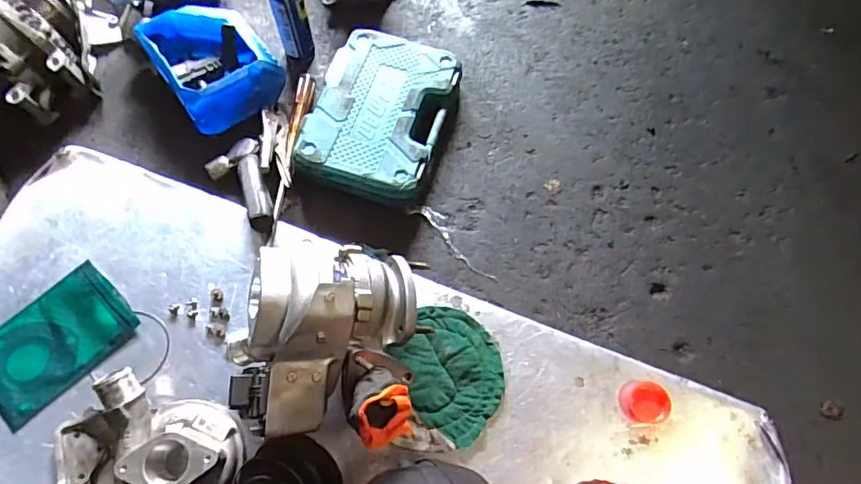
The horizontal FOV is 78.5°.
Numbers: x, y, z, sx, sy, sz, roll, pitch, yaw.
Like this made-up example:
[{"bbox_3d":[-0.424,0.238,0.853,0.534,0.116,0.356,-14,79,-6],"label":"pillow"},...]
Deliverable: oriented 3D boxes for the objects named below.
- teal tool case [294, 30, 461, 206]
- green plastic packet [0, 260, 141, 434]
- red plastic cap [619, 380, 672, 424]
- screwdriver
[{"bbox_3d":[-0.078,-0.190,0.826,0.201,0.075,0.276,16,67,4],"label":"teal tool case"},{"bbox_3d":[-0.482,0.124,0.674,0.123,0.011,0.188,42,71,6],"label":"green plastic packet"},{"bbox_3d":[0.270,0.201,0.662,0.060,0.017,0.051,-3,67,-4],"label":"red plastic cap"},{"bbox_3d":[-0.214,-0.135,0.798,0.024,0.029,0.297,7,67,0],"label":"screwdriver"}]

